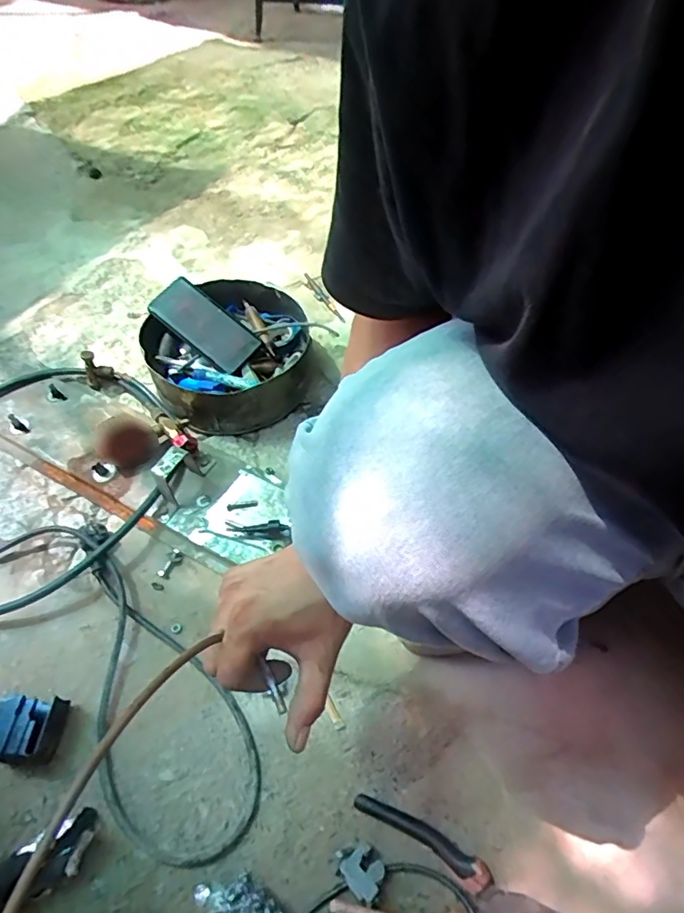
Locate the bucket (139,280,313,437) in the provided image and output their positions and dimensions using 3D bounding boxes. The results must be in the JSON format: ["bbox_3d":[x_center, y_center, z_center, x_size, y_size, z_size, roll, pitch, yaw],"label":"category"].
[{"bbox_3d":[-0.170,-0.157,0.810,0.224,0.096,0.246,34,58,25],"label":"bucket"}]

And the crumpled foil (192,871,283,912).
[{"bbox_3d":[-0.090,0.383,0.454,0.074,0.035,0.042,22,56,17],"label":"crumpled foil"}]

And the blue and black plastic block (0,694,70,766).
[{"bbox_3d":[-0.316,0.276,0.538,0.057,0.047,0.059,-1,53,1],"label":"blue and black plastic block"}]

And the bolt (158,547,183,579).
[{"bbox_3d":[-0.214,0.134,0.667,0.020,0.009,0.039,21,56,17],"label":"bolt"}]

